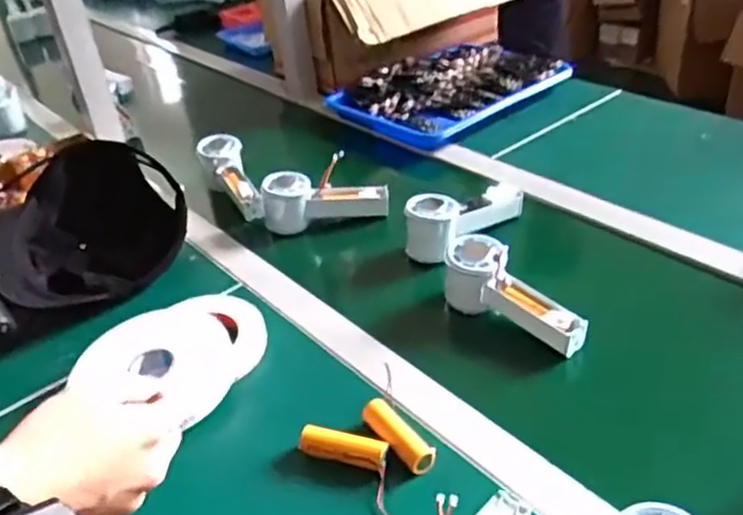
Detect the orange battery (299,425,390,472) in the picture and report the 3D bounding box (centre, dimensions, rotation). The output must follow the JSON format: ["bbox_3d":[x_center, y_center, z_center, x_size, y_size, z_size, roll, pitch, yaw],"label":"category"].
[{"bbox_3d":[-0.022,0.152,0.557,0.071,0.023,0.022,6,36,18],"label":"orange battery"}]

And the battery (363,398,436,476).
[{"bbox_3d":[0.020,0.142,0.559,0.023,0.023,0.072,-28,39,-27],"label":"battery"}]

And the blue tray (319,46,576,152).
[{"bbox_3d":[0.122,-0.272,1.112,0.316,0.038,0.257,-30,40,-30],"label":"blue tray"}]

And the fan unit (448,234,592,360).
[{"bbox_3d":[0.135,0.040,0.671,0.151,0.067,0.046,36,53,28],"label":"fan unit"}]

